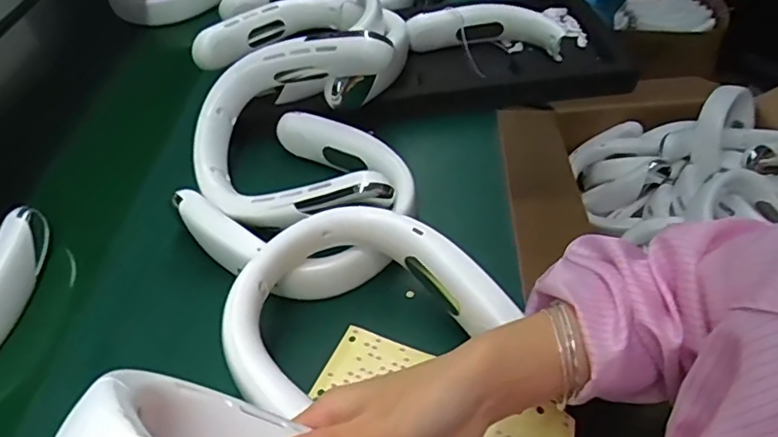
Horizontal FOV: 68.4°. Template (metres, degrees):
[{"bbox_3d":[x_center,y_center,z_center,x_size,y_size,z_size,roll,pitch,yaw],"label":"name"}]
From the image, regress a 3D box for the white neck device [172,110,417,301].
[{"bbox_3d":[-0.073,-0.015,0.531,0.194,0.047,0.177,27,51,22],"label":"white neck device"}]

